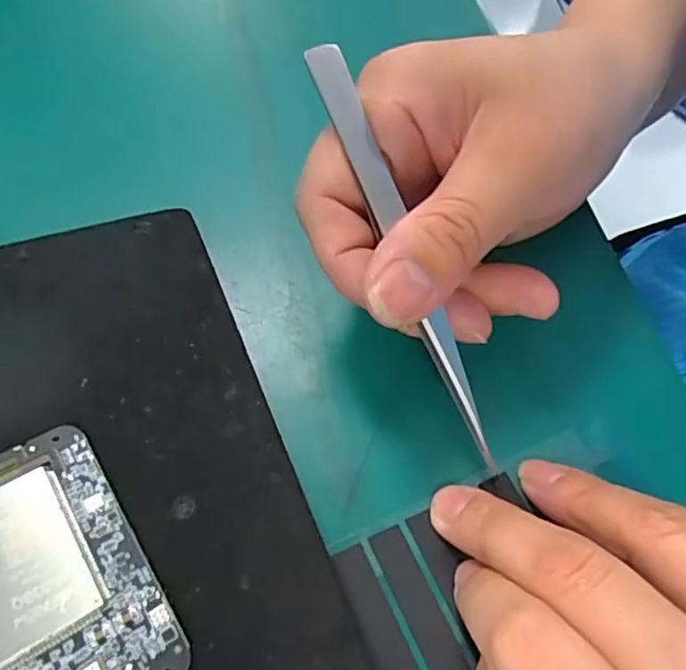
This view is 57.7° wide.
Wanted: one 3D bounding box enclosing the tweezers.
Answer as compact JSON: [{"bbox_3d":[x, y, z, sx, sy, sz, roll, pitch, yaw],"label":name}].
[{"bbox_3d":[0.018,-0.020,0.172,0.011,0.005,0.121,-25,100,-13],"label":"tweezers"}]

